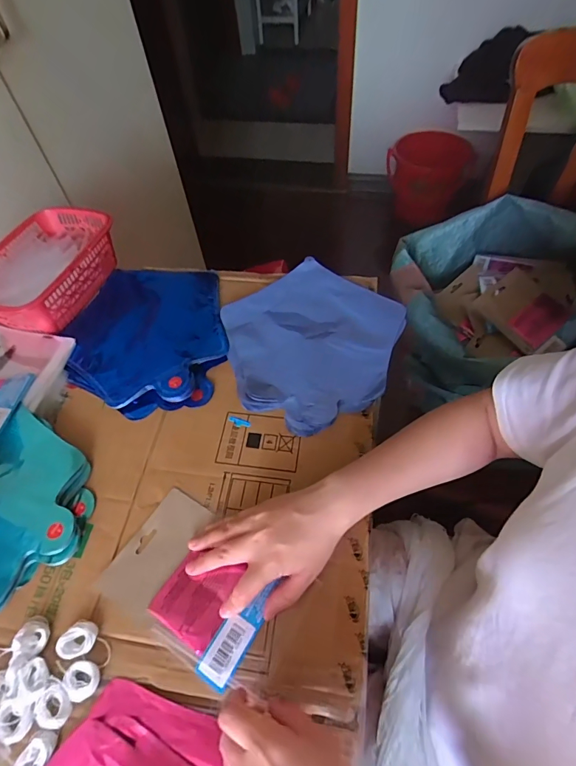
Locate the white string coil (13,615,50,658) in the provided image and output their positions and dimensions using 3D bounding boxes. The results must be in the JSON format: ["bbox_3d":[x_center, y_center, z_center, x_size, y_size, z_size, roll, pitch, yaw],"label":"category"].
[{"bbox_3d":[-0.222,0.220,0.360,0.024,0.015,0.030,-1,56,1],"label":"white string coil"}]

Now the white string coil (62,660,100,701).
[{"bbox_3d":[-0.170,0.245,0.341,0.024,0.007,0.027,-31,61,-18],"label":"white string coil"}]

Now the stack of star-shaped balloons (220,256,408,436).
[{"bbox_3d":[0.032,-0.060,0.532,0.240,0.019,0.221,-39,64,-22],"label":"stack of star-shaped balloons"}]

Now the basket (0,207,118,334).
[{"bbox_3d":[-0.345,-0.160,0.584,0.145,0.065,0.212,15,58,12],"label":"basket"}]

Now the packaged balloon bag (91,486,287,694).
[{"bbox_3d":[-0.089,0.184,0.390,0.152,0.010,0.110,28,61,19],"label":"packaged balloon bag"}]

